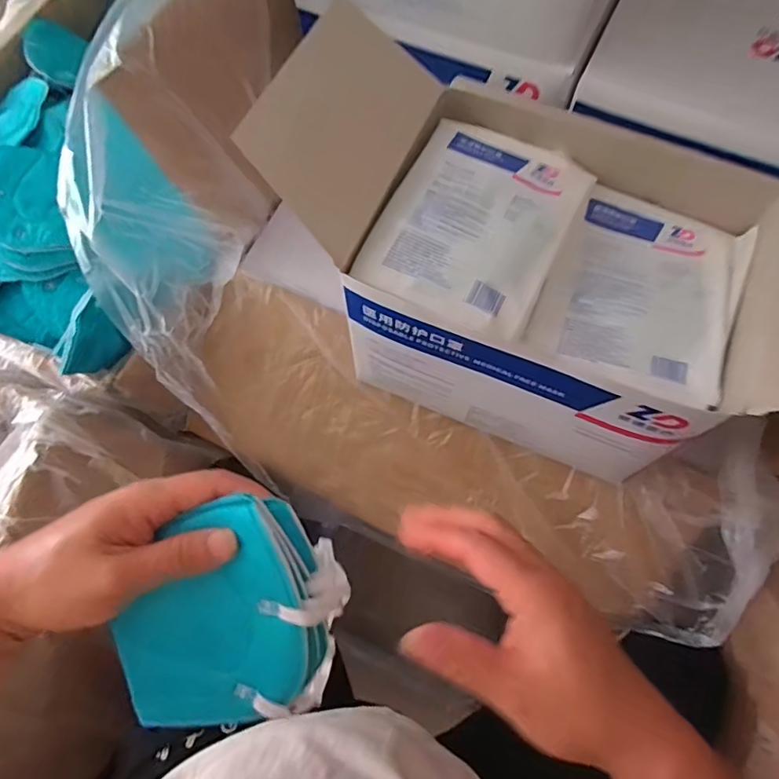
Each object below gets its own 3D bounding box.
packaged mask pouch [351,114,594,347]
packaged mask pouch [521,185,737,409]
[{"bbox_3d":[0.064,-0.123,0.375,0.126,0.015,0.173,26,68,7],"label":"packaged mask pouch"},{"bbox_3d":[0.187,-0.078,0.382,0.128,0.023,0.162,23,72,10],"label":"packaged mask pouch"}]

